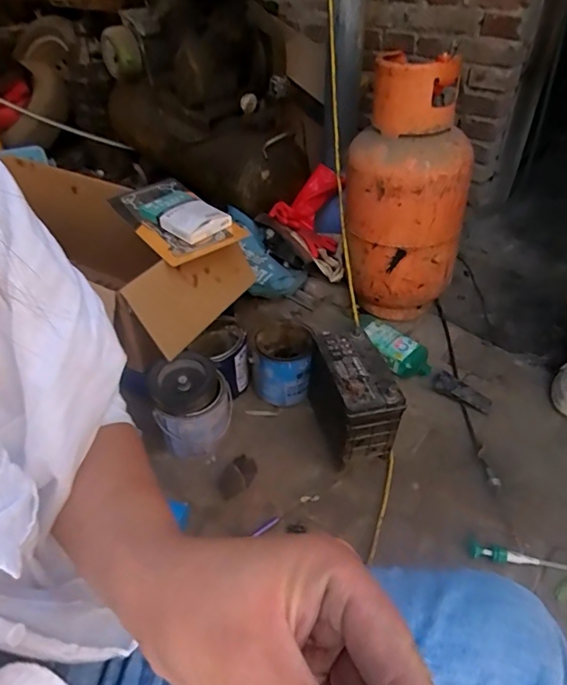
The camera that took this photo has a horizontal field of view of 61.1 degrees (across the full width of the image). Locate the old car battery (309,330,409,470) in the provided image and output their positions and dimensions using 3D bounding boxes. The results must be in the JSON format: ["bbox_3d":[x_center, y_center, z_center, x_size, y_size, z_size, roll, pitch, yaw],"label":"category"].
[{"bbox_3d":[0.149,0.124,1.058,0.128,0.192,0.229,-12,43,-11],"label":"old car battery"}]

